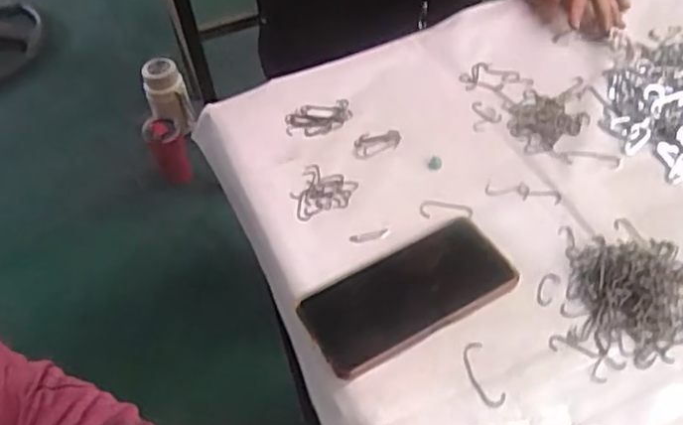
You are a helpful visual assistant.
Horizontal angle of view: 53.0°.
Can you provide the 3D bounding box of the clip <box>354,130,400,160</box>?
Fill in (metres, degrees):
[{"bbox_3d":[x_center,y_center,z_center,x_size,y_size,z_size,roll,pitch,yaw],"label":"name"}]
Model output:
[{"bbox_3d":[0.034,-0.067,0.662,0.047,0.006,0.029,-17,51,-9],"label":"clip"}]

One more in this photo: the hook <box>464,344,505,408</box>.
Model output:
[{"bbox_3d":[0.103,0.119,0.500,0.019,0.004,0.050,-15,51,-7],"label":"hook"}]

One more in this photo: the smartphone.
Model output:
[{"bbox_3d":[0.053,0.063,0.545,0.166,0.015,0.080,-26,53,-16],"label":"smartphone"}]

